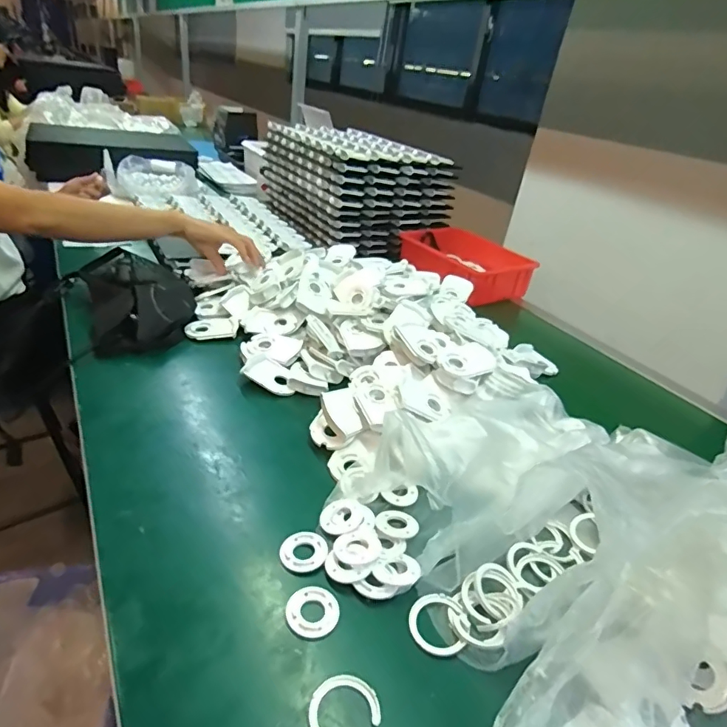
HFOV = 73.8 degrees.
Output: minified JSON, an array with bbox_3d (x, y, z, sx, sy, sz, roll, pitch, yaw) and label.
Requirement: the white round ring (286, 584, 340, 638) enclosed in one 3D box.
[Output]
[{"bbox_3d":[-0.043,0.210,0.412,0.044,0.004,0.044,7,31,-4],"label":"white round ring"}]

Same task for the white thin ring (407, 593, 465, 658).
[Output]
[{"bbox_3d":[0.063,0.223,0.418,0.046,0.004,0.054,8,31,-1],"label":"white thin ring"}]

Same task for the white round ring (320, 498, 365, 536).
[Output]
[{"bbox_3d":[-0.021,0.156,0.496,0.043,0.006,0.047,7,31,-4],"label":"white round ring"}]

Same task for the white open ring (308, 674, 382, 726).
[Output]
[{"bbox_3d":[-0.014,0.253,0.350,0.049,0.004,0.051,7,31,-4],"label":"white open ring"}]

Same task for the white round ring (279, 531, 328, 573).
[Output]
[{"bbox_3d":[-0.057,0.178,0.462,0.044,0.004,0.044,7,31,-4],"label":"white round ring"}]

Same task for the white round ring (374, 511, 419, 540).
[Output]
[{"bbox_3d":[0.036,0.166,0.501,0.043,0.009,0.042,7,31,-4],"label":"white round ring"}]

